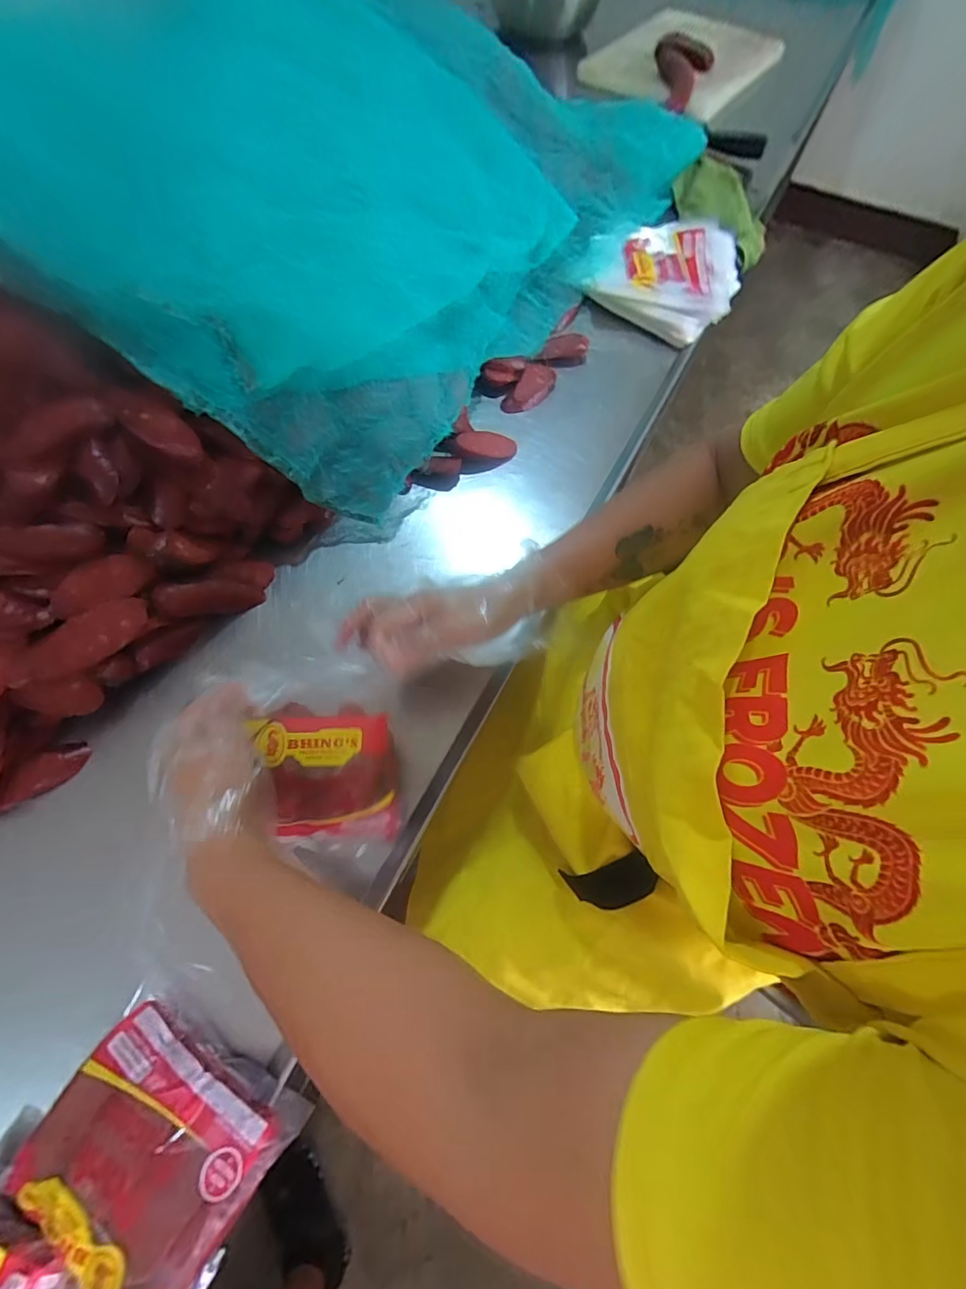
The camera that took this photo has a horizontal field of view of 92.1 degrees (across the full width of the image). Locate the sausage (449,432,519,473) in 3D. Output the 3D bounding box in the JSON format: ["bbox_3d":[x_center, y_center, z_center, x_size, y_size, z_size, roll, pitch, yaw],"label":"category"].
[{"bbox_3d":[0.005,-0.227,0.543,0.080,0.031,0.039,-17,68,-10],"label":"sausage"}]

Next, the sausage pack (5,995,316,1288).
[{"bbox_3d":[-0.198,0.302,0.285,0.138,0.042,0.101,30,68,10],"label":"sausage pack"}]

